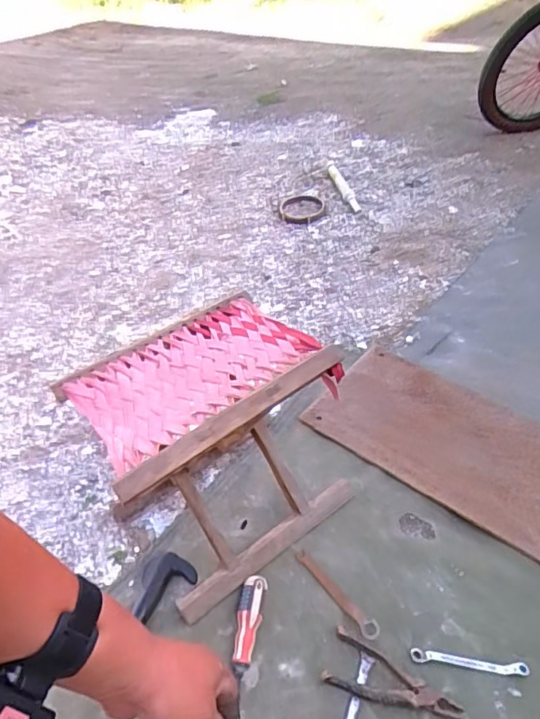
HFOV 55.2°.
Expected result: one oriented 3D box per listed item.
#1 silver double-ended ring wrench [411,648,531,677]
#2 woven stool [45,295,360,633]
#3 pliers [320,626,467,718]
[{"bbox_3d":[0.254,0.386,0.659,0.141,0.004,0.016,3,43,10],"label":"silver double-ended ring wrench"},{"bbox_3d":[-0.076,0.133,0.771,0.305,0.323,0.266,-31,48,-23],"label":"woven stool"},{"bbox_3d":[0.151,0.404,0.639,0.165,0.020,0.063,17,47,23],"label":"pliers"}]

